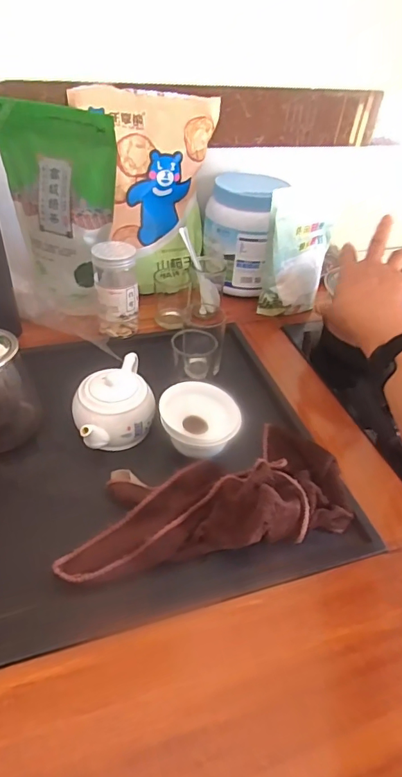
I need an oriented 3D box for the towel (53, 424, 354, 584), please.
[{"bbox_3d":[0.005,0.099,0.432,0.264,0.042,0.128,-12,43,-19],"label":"towel"}]

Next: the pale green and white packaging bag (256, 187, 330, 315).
[{"bbox_3d":[0.136,-0.188,0.639,0.101,0.177,0.028,-19,45,-16],"label":"pale green and white packaging bag"}]

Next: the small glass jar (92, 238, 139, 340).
[{"bbox_3d":[-0.110,-0.128,0.606,0.056,0.106,0.057,-3,42,-10],"label":"small glass jar"}]

